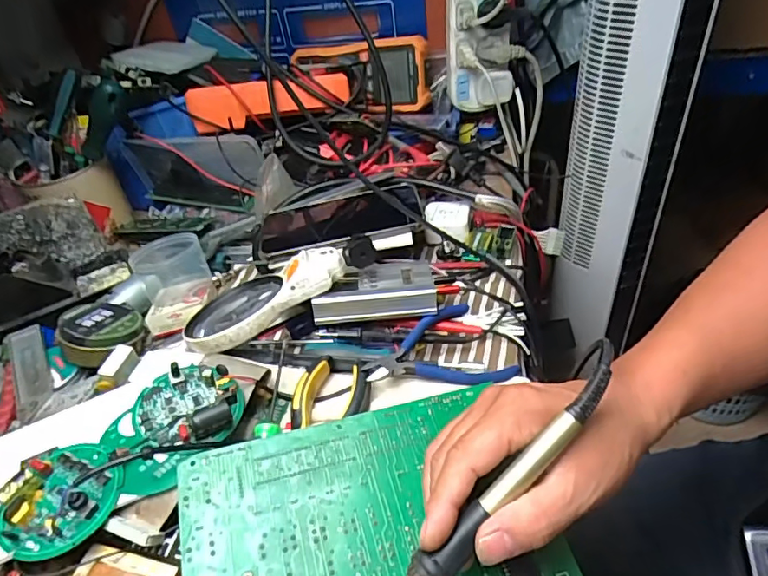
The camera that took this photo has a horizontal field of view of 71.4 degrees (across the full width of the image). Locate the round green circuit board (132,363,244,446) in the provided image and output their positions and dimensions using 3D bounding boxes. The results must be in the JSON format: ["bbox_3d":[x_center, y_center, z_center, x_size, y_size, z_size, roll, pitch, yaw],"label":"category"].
[{"bbox_3d":[-0.136,0.075,0.367,0.069,0.014,0.065,-4,41,4],"label":"round green circuit board"}]

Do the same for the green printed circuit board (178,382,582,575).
[{"bbox_3d":[-0.006,0.147,0.313,0.212,0.017,0.156,-11,46,-12],"label":"green printed circuit board"}]

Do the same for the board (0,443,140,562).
[{"bbox_3d":[-0.200,0.122,0.322,0.074,0.025,0.069,-4,41,4],"label":"board"}]

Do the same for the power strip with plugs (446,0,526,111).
[{"bbox_3d":[0.120,-0.312,0.651,0.095,0.187,0.070,1,41,9],"label":"power strip with plugs"}]

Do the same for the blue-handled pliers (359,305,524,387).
[{"bbox_3d":[0.045,0.045,0.435,0.118,0.024,0.080,-6,40,1],"label":"blue-handled pliers"}]

